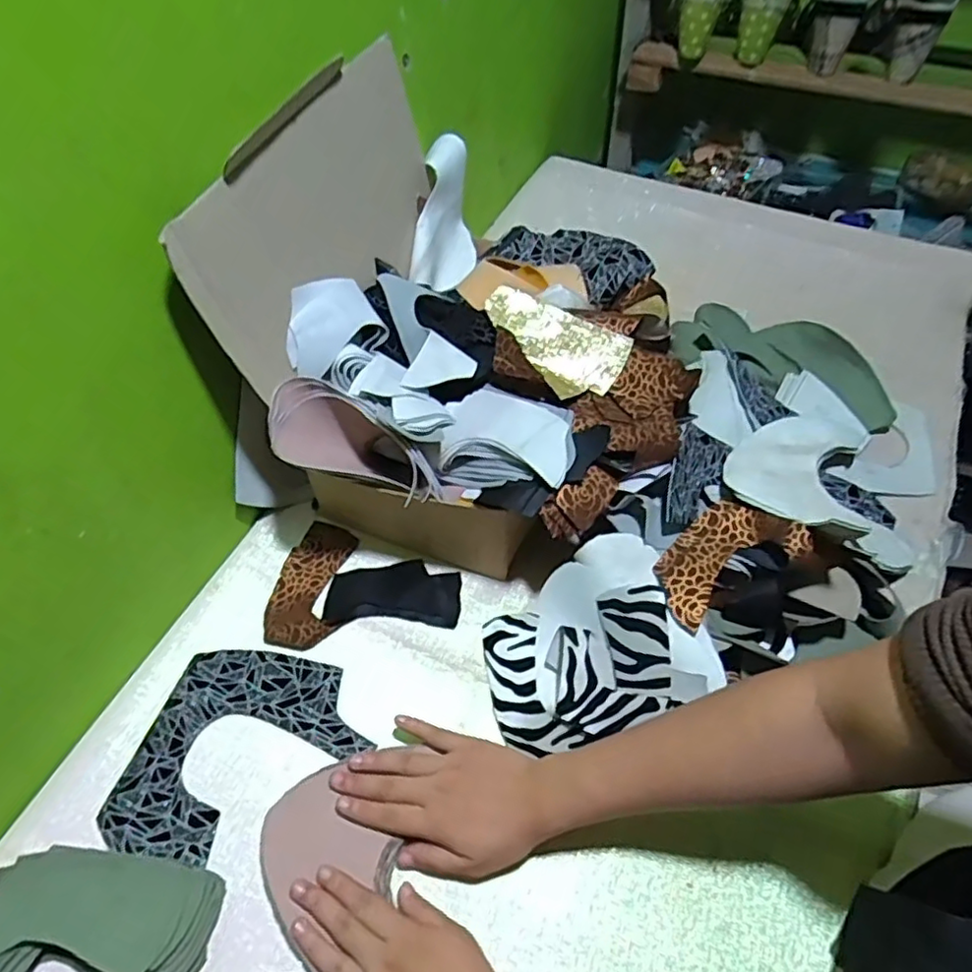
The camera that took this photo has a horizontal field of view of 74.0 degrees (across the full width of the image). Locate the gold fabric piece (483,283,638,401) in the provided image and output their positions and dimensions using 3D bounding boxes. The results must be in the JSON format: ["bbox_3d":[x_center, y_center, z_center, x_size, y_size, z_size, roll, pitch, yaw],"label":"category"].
[{"bbox_3d":[0.055,-0.125,0.546,0.127,0.026,0.065,34,60,6],"label":"gold fabric piece"}]

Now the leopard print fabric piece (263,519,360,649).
[{"bbox_3d":[-0.162,0.085,0.594,0.065,0.011,0.126,3,54,4],"label":"leopard print fabric piece"}]

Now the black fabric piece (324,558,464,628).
[{"bbox_3d":[-0.083,0.098,0.584,0.117,0.010,0.056,0,53,1],"label":"black fabric piece"}]

